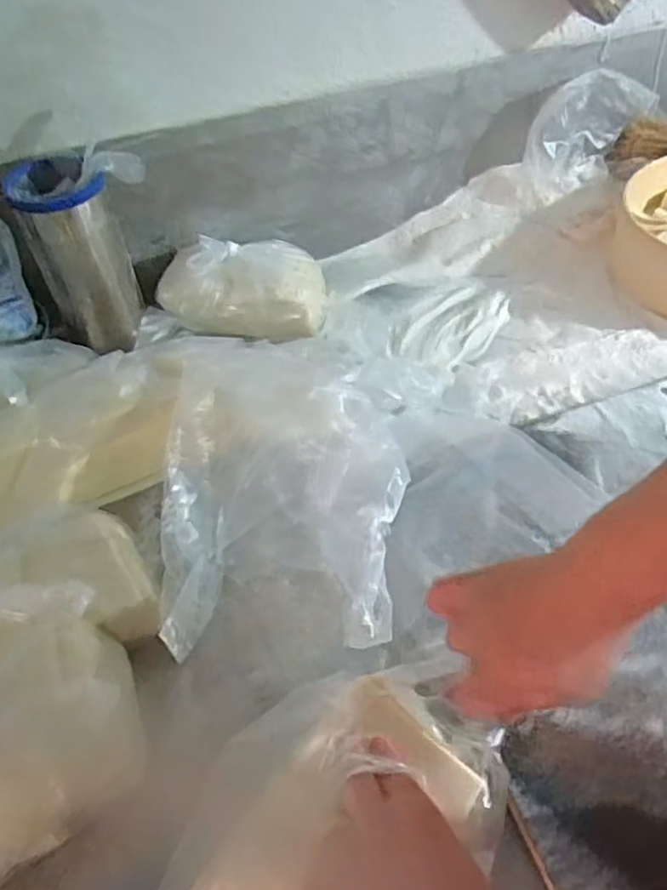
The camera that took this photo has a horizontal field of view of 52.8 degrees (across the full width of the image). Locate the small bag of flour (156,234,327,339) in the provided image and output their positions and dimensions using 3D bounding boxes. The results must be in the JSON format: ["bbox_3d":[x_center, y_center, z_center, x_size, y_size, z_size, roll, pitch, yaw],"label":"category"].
[{"bbox_3d":[-0.100,-0.173,0.725,0.179,0.096,0.098,-4,50,0],"label":"small bag of flour"}]

